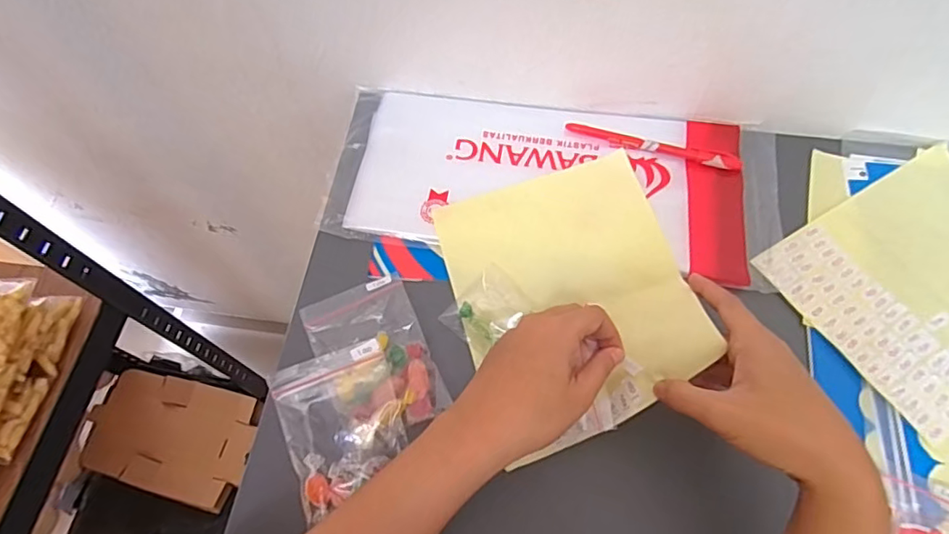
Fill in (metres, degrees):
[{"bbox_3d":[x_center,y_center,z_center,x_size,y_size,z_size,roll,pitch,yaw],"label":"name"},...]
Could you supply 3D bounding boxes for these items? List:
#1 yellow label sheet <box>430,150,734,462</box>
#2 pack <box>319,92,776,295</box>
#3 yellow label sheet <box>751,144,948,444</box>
[{"bbox_3d":[0.073,0.004,0.388,0.167,0.060,0.211,-14,64,-6],"label":"yellow label sheet"},{"bbox_3d":[0.062,-0.076,0.453,0.361,0.010,0.152,9,64,5],"label":"pack"},{"bbox_3d":[0.343,0.007,0.410,0.202,0.009,0.162,-30,67,-13],"label":"yellow label sheet"}]

